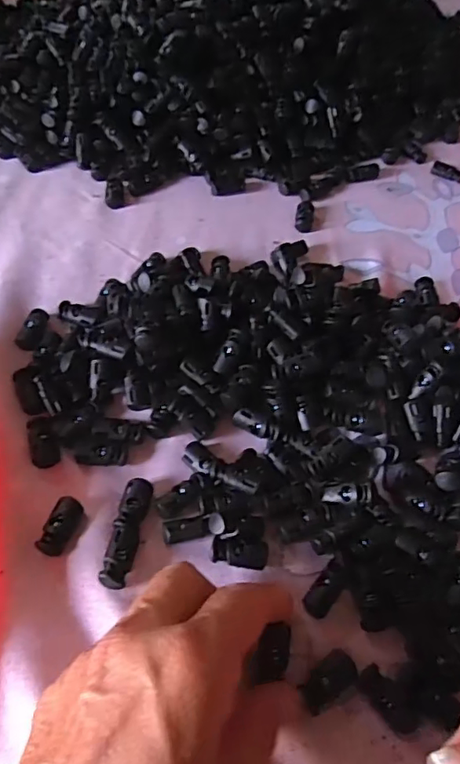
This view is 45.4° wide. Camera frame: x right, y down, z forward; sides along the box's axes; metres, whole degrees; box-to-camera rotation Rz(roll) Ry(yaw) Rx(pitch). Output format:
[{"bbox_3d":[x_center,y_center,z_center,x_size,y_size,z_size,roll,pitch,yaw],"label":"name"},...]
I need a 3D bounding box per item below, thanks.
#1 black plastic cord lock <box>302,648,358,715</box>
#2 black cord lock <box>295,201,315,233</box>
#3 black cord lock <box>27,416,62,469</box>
[{"bbox_3d":[0.042,0.129,0.238,0.028,0.006,0.014,-31,63,-23],"label":"black plastic cord lock"},{"bbox_3d":[0.058,-0.129,0.428,0.014,0.007,0.032,9,55,2],"label":"black cord lock"},{"bbox_3d":[-0.099,0.032,0.295,0.015,0.009,0.029,-13,57,-13],"label":"black cord lock"}]

